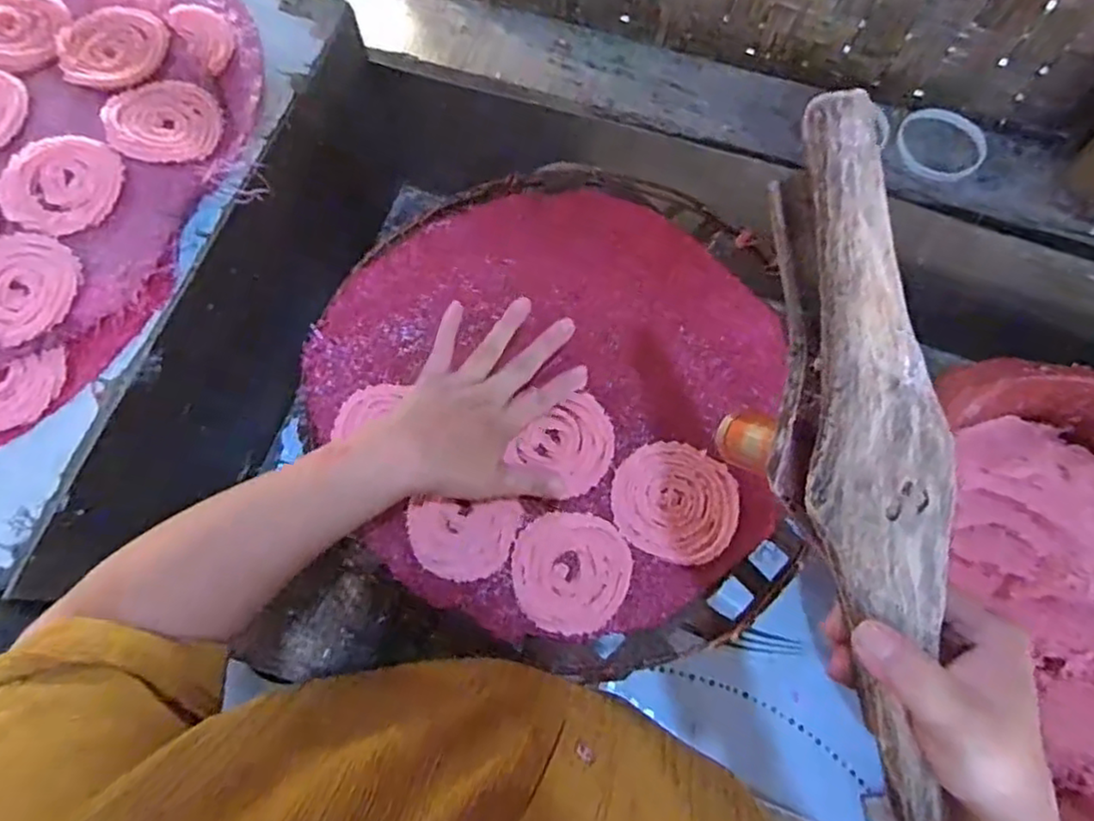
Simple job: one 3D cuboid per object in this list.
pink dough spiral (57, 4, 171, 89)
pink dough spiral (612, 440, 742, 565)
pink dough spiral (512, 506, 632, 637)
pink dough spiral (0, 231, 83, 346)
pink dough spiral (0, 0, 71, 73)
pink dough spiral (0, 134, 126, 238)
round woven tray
[{"bbox_3d":[-0.354,-0.298,0.543,0.084,0.007,0.078,0,71,0],"label":"pink dough spiral"},{"bbox_3d":[0.089,0.062,0.461,0.084,0.008,0.080,0,71,0],"label":"pink dough spiral"},{"bbox_3d":[0.015,0.106,0.443,0.075,0.006,0.078,0,71,0],"label":"pink dough spiral"},{"bbox_3d":[-0.371,-0.086,0.466,0.079,0.010,0.080,0,71,0],"label":"pink dough spiral"},{"bbox_3d":[-0.441,-0.317,0.546,0.082,0.012,0.089,0,71,0],"label":"pink dough spiral"},{"bbox_3d":[-0.360,-0.167,0.491,0.078,0.015,0.078,0,71,0],"label":"pink dough spiral"},{"bbox_3d":[0.003,-0.016,0.494,0.341,0.021,0.378,4,71,1],"label":"round woven tray"}]

